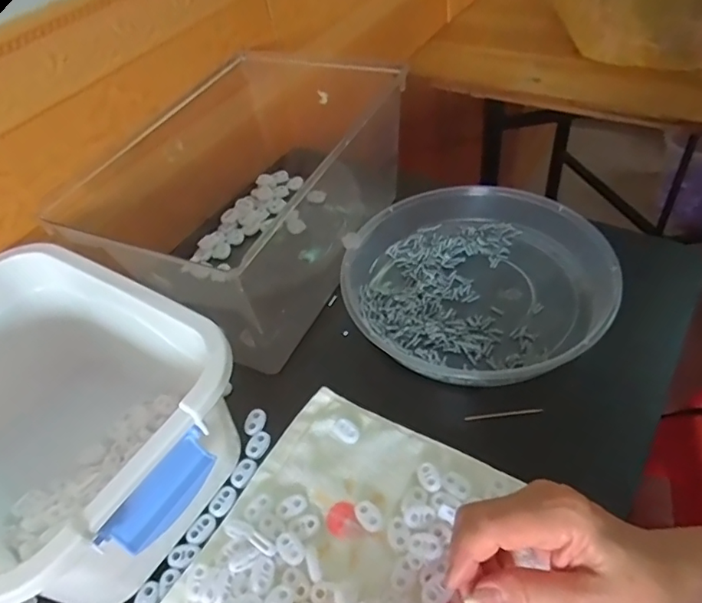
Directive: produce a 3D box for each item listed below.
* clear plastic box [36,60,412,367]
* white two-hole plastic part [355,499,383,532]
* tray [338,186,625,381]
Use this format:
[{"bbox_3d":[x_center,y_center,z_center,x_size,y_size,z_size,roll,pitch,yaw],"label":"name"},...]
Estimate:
[{"bbox_3d":[-0.098,-0.124,0.537,0.225,0.124,0.301,19,52,24],"label":"clear plastic box"},{"bbox_3d":[0.012,0.146,0.364,0.014,0.004,0.023,-29,50,-19],"label":"white two-hole plastic part"},{"bbox_3d":[0.111,-0.026,0.482,0.230,0.037,0.210,-4,46,4],"label":"tray"}]

